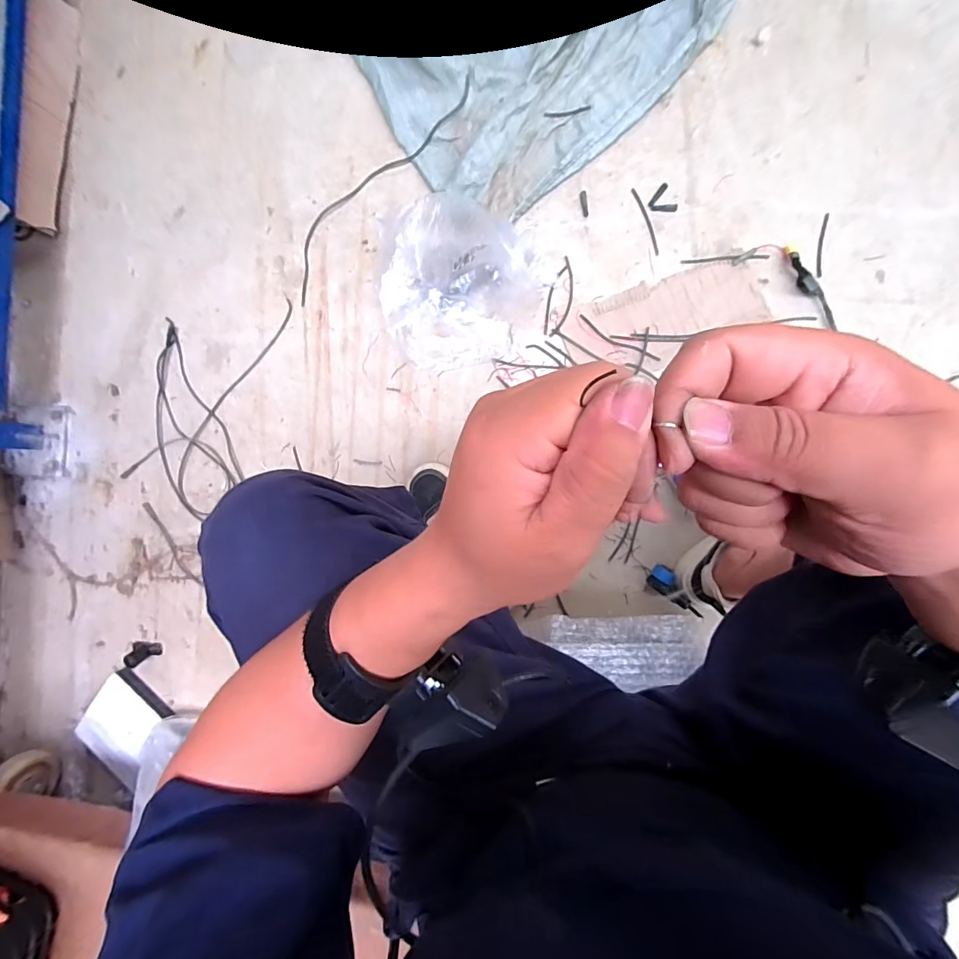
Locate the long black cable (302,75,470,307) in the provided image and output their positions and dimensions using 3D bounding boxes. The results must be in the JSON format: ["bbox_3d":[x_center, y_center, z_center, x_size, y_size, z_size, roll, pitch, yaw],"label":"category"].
[{"bbox_3d":[-0.187,-0.509,0.762,0.076,0.010,0.452,44,96,5],"label":"long black cable"}]

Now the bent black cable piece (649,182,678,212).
[{"bbox_3d":[0.289,-0.443,0.700,0.037,0.009,0.047,-24,88,8],"label":"bent black cable piece"}]

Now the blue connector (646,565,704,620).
[{"bbox_3d":[0.298,0.172,0.674,0.040,0.014,0.093,-43,54,7],"label":"blue connector"}]

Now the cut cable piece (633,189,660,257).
[{"bbox_3d":[0.268,-0.413,0.705,0.010,0.004,0.113,-20,89,8],"label":"cut cable piece"}]

